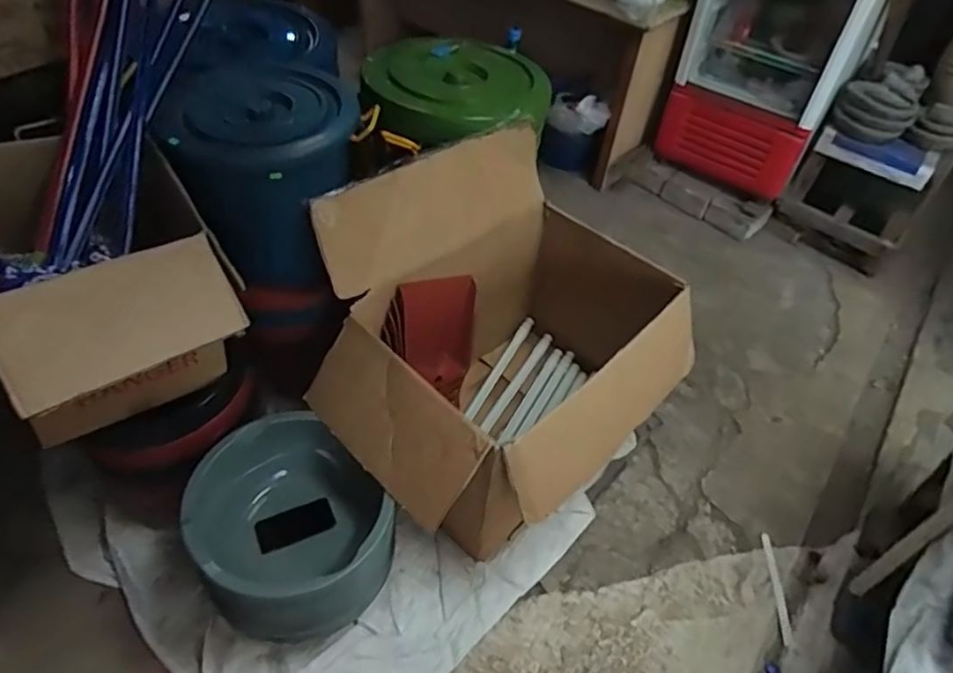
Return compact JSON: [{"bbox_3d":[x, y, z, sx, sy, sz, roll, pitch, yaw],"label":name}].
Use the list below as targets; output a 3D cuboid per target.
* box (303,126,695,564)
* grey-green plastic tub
[{"bbox_3d":[0.114,0.012,1.445,0.973,0.673,0.654,-32,57,-28],"label":"box"},{"bbox_3d":[-0.378,0.412,1.223,0.372,0.311,0.341,2,48,-2],"label":"grey-green plastic tub"}]

